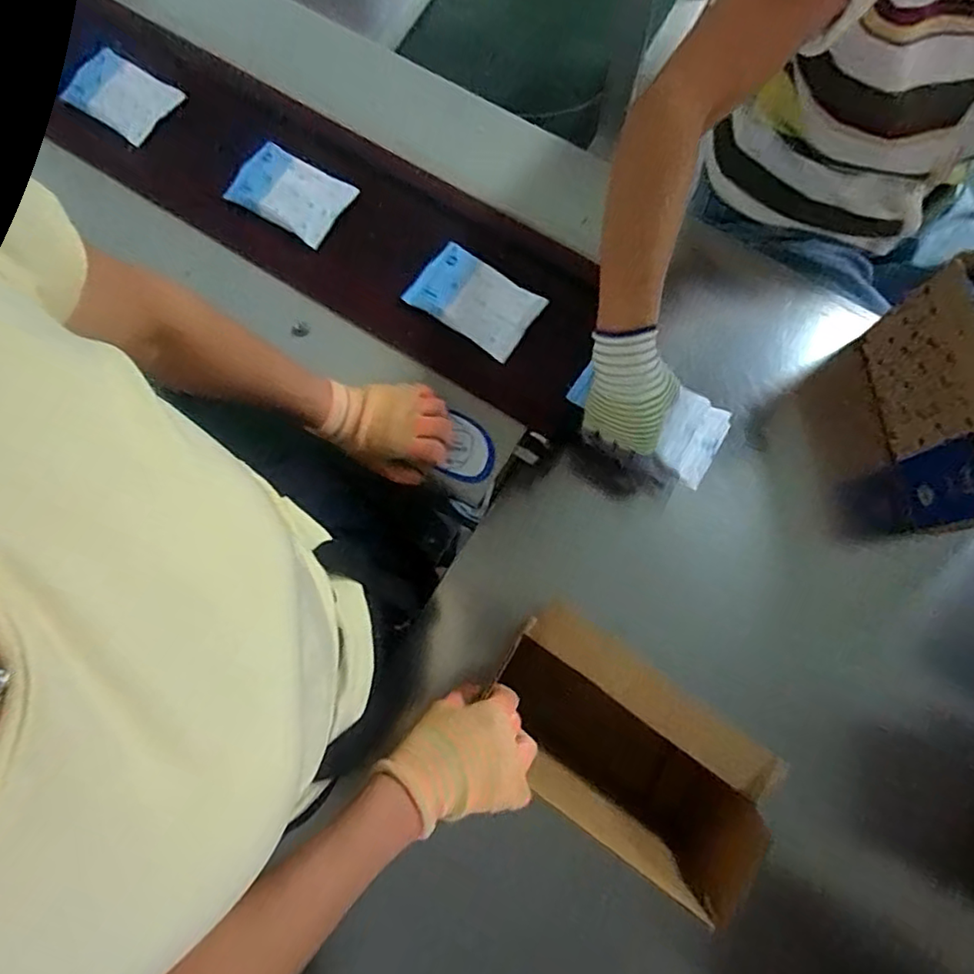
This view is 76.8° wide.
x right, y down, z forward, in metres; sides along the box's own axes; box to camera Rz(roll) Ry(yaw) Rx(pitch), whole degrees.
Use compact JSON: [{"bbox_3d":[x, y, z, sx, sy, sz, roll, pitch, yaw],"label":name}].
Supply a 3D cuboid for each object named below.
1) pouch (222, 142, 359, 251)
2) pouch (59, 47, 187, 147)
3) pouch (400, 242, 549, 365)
[{"bbox_3d":[-0.225,-0.335,0.705,0.126,0.020,0.082,32,79,9],"label":"pouch"},{"bbox_3d":[-0.431,-0.462,0.729,0.103,0.008,0.082,29,83,-9],"label":"pouch"},{"bbox_3d":[-0.013,-0.202,0.674,0.130,0.024,0.082,35,80,9],"label":"pouch"}]

